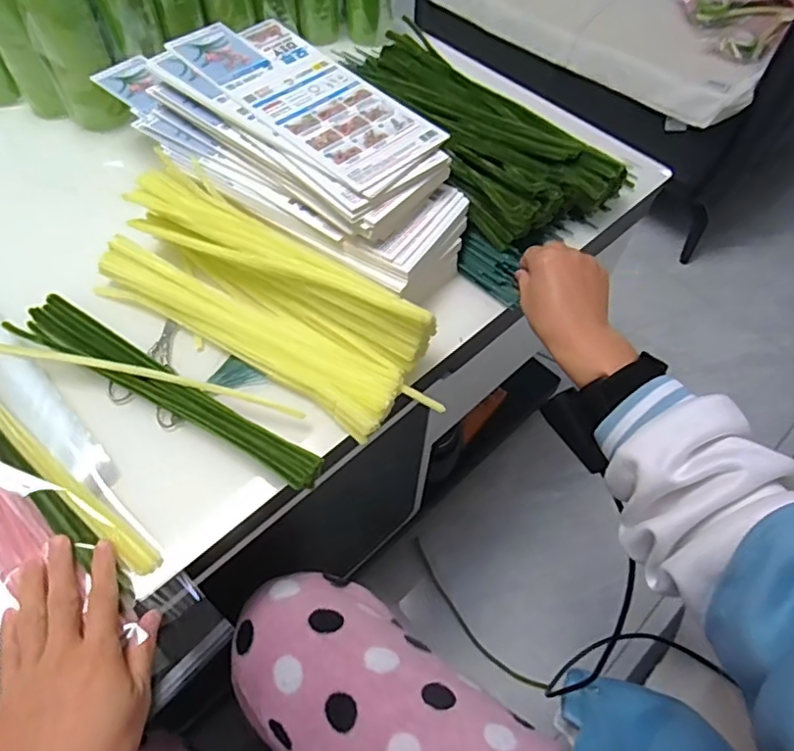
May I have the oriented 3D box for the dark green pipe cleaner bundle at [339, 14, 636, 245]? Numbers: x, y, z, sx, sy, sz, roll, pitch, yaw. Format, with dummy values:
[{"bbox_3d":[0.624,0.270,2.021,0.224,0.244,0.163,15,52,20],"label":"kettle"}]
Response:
[{"bbox_3d":[0.078,-0.265,0.612,0.168,0.064,0.300,-31,64,-19],"label":"dark green pipe cleaner bundle"}]

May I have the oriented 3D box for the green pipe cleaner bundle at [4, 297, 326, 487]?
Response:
[{"bbox_3d":[-0.193,0.010,0.463,0.303,0.028,0.041,28,61,15],"label":"green pipe cleaner bundle"}]

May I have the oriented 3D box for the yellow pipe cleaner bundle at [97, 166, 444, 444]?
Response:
[{"bbox_3d":[-0.110,-0.066,0.491,0.315,0.073,0.118,29,62,15],"label":"yellow pipe cleaner bundle"}]

